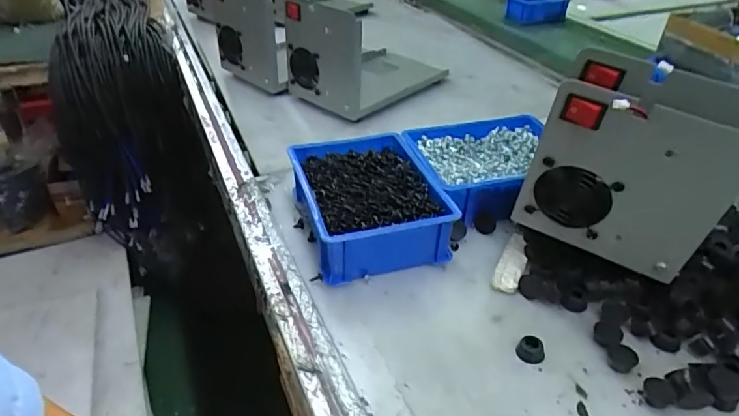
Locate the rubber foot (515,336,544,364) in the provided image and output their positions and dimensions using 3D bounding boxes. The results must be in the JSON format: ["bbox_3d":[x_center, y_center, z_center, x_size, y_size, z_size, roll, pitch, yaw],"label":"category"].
[{"bbox_3d":[0.142,0.125,0.447,0.023,0.014,0.020,12,37,17],"label":"rubber foot"}]

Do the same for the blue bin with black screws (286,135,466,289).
[{"bbox_3d":[-0.004,-0.007,0.585,0.141,0.073,0.193,-11,36,-14],"label":"blue bin with black screws"}]

